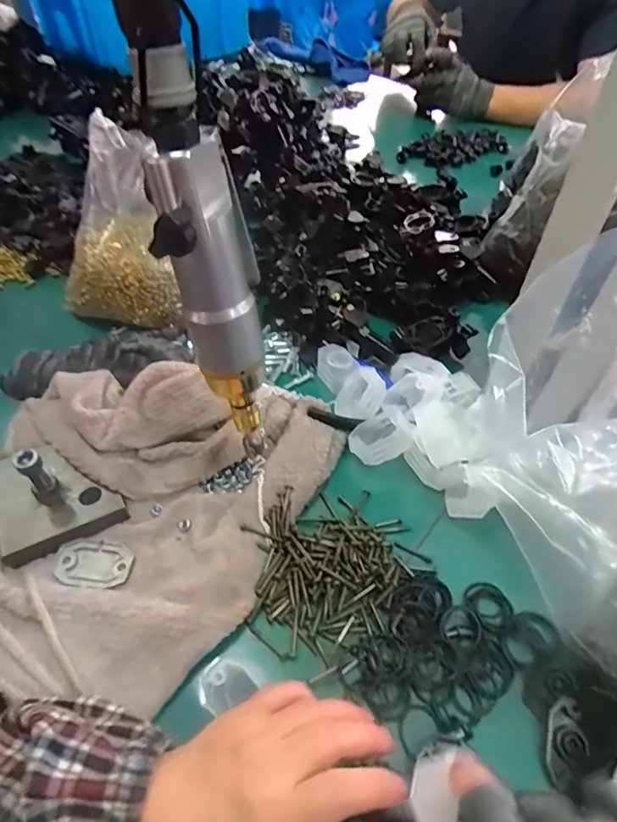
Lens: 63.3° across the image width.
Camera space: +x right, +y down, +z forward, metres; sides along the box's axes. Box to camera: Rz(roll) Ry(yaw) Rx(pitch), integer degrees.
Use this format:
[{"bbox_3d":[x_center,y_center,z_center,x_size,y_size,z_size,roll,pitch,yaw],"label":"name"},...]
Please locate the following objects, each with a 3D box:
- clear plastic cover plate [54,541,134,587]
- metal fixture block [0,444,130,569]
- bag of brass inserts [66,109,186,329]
[{"bbox_3d":[-0.162,0.115,0.379,0.057,0.005,0.034,1,51,1],"label":"clear plastic cover plate"},{"bbox_3d":[-0.207,0.054,0.392,0.092,0.052,0.100,-24,55,-18],"label":"metal fixture block"},{"bbox_3d":[-0.217,-0.204,0.558,0.130,0.078,0.231,-6,88,-5],"label":"bag of brass inserts"}]

